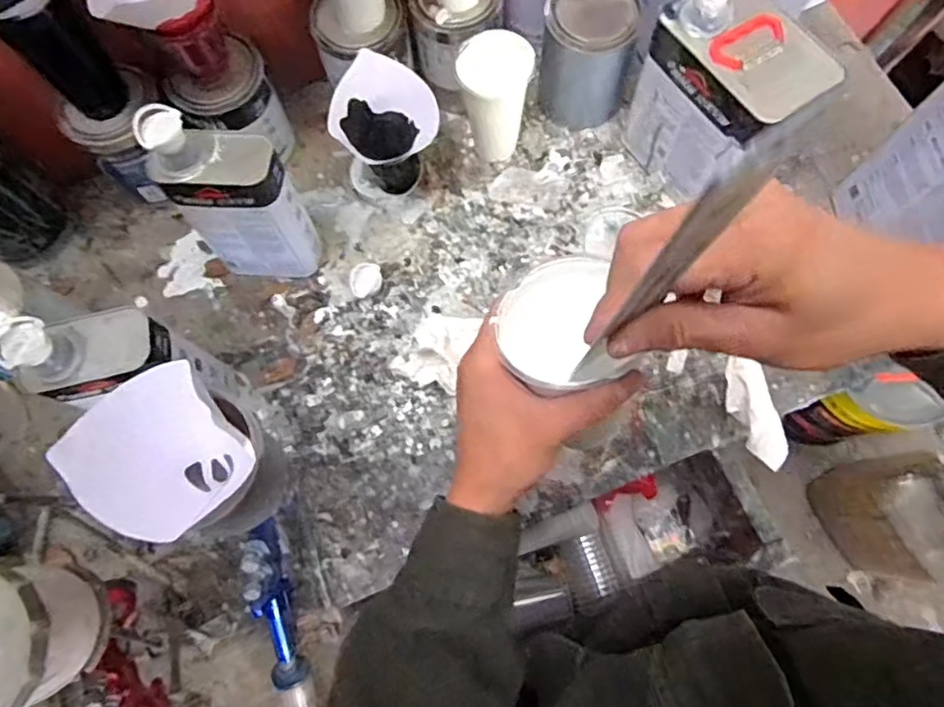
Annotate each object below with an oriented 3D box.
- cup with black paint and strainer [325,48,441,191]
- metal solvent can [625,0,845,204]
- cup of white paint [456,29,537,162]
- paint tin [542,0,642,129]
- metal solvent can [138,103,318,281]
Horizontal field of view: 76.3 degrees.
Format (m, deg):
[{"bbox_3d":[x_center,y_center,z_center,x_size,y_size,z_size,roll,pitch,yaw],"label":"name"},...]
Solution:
[{"bbox_3d":[-0.100,-0.256,0.701,0.113,0.133,0.100,-35,76,-8],"label":"cup with black paint and strainer"},{"bbox_3d":[0.263,-0.270,0.655,0.110,0.200,0.167,-35,76,-9],"label":"metal solvent can"},{"bbox_3d":[0.026,-0.294,0.708,0.074,0.141,0.081,0,73,1],"label":"cup of white paint"},{"bbox_3d":[0.136,-0.357,0.721,0.106,0.139,0.093,16,74,6],"label":"paint tin"},{"bbox_3d":[-0.240,-0.156,0.624,0.114,0.229,0.072,-3,73,1],"label":"metal solvent can"}]

